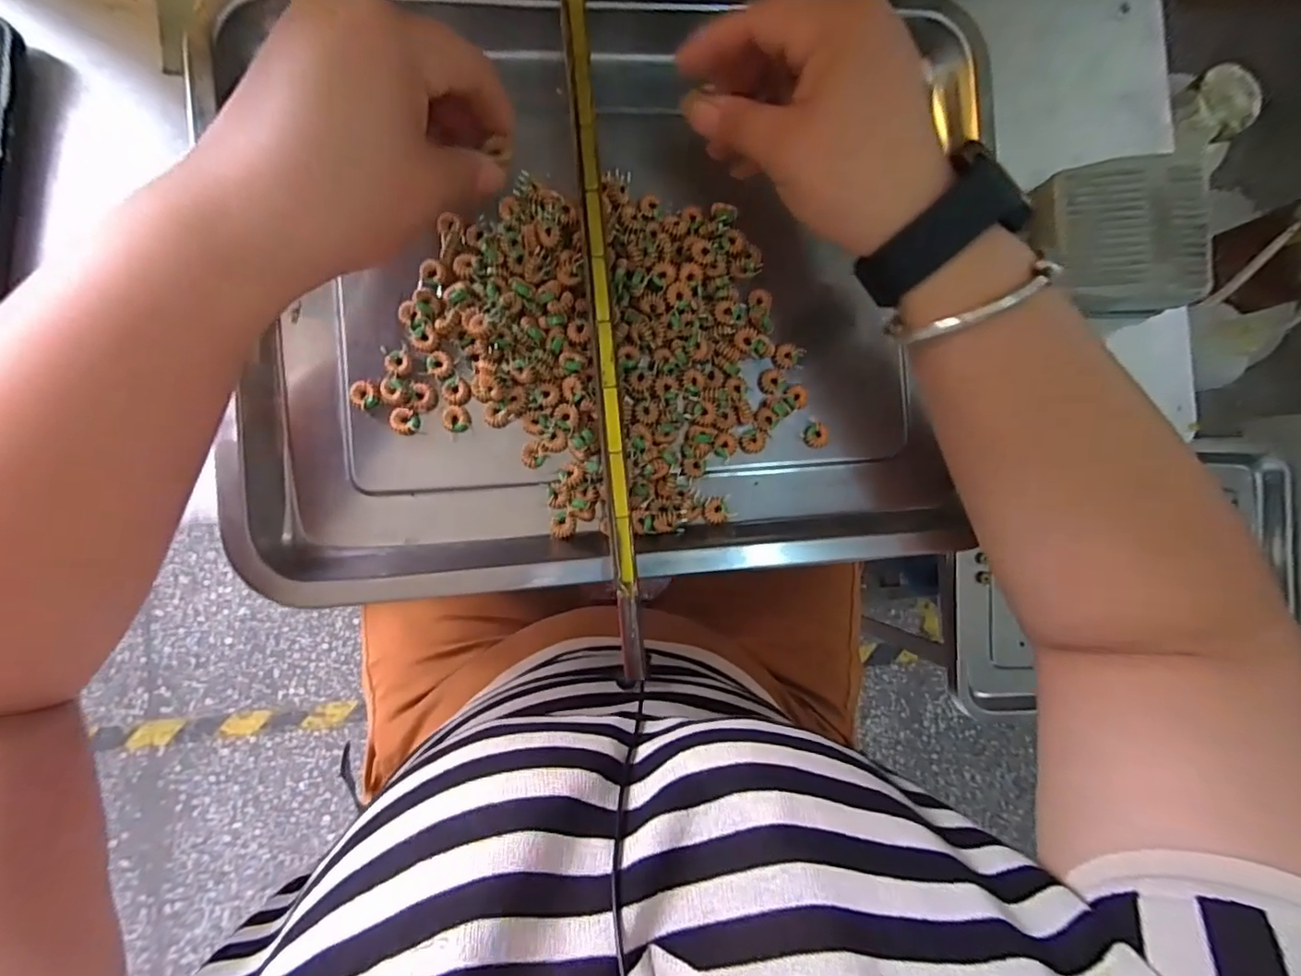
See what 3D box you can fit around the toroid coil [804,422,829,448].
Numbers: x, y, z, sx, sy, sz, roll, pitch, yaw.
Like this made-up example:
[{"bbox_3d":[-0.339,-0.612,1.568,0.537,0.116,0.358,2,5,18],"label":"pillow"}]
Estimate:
[{"bbox_3d":[0.088,-0.028,0.313,0.013,0.005,0.013,0,89,-8],"label":"toroid coil"}]

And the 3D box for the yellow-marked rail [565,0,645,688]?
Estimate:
[{"bbox_3d":[-0.023,-0.092,0.273,0.010,0.005,0.360,-5,89,-8],"label":"yellow-marked rail"}]

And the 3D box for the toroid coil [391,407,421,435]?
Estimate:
[{"bbox_3d":[-0.120,-0.032,0.287,0.013,0.005,0.012,6,88,-7],"label":"toroid coil"}]

